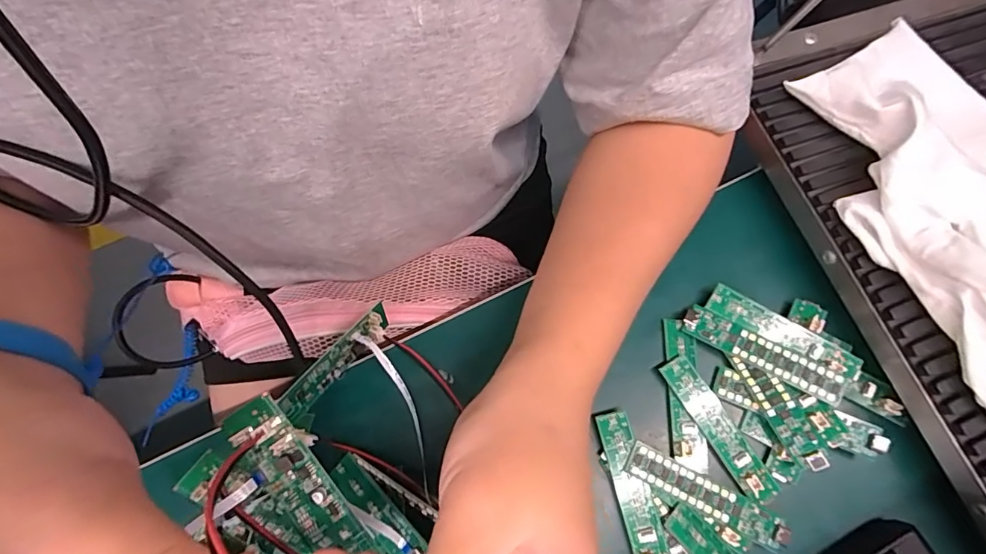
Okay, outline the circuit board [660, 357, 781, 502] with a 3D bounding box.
[{"bbox_3d":[0.121,0.081,0.248,0.018,0.005,0.082,-30,76,-6],"label":"circuit board"}]

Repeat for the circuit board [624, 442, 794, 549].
[{"bbox_3d":[0.109,0.112,0.236,0.084,0.004,0.017,26,78,9],"label":"circuit board"}]

